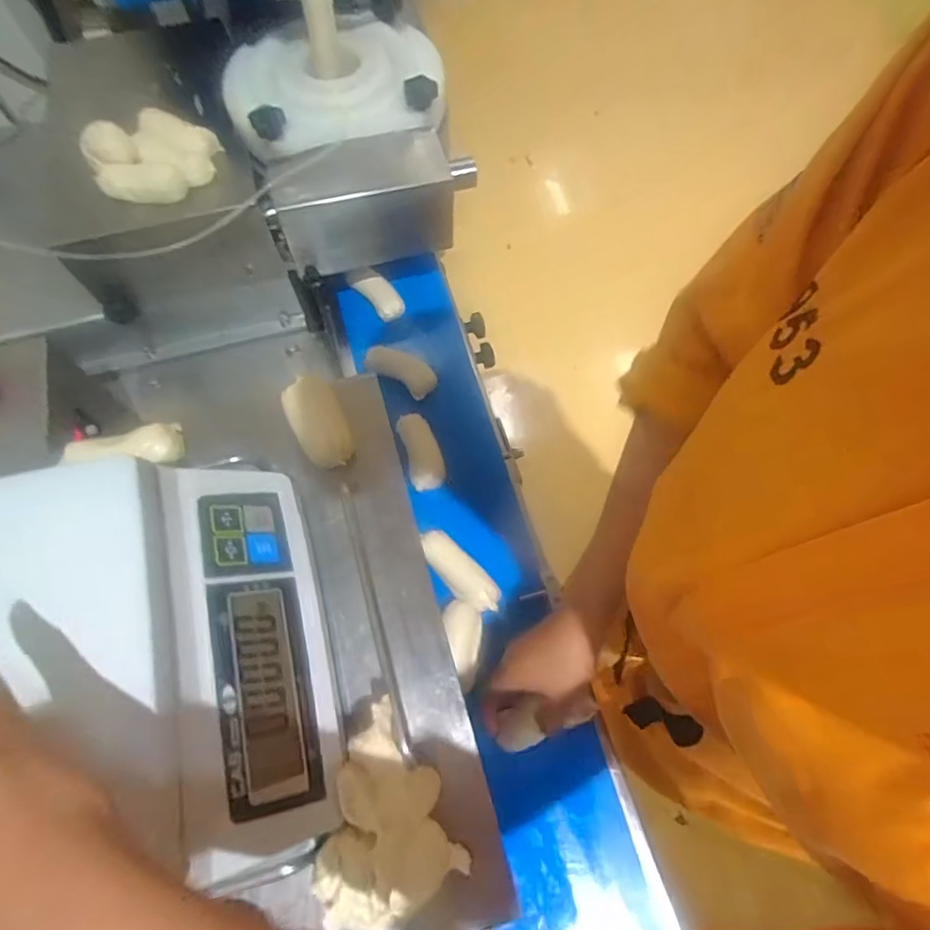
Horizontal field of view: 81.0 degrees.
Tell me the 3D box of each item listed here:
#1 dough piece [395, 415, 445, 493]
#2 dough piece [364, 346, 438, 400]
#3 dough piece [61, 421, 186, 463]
[{"bbox_3d":[-0.053,-0.019,0.659,0.042,0.027,0.104,-16,69,-6],"label":"dough piece"},{"bbox_3d":[-0.082,-0.121,0.692,0.093,0.025,0.040,26,70,-3],"label":"dough piece"},{"bbox_3d":[-0.272,-0.013,0.436,0.081,0.023,0.030,-14,68,-5],"label":"dough piece"}]

